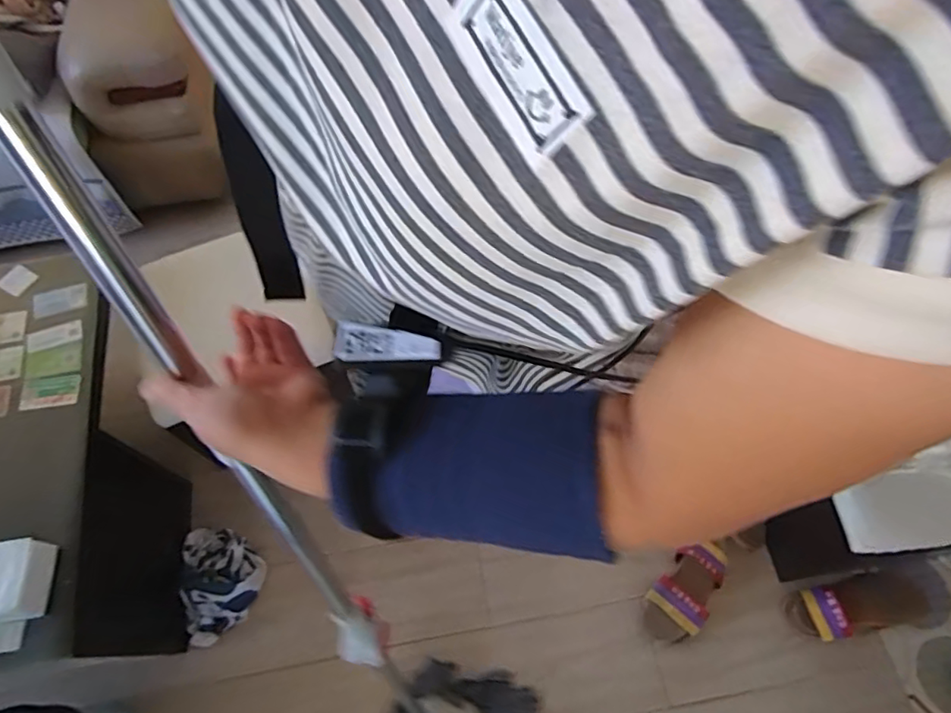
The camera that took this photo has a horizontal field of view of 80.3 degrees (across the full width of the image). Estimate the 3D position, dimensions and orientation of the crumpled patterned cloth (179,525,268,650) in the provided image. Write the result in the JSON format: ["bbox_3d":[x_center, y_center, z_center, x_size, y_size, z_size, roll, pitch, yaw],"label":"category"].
[{"bbox_3d":[-0.523,0.466,1.163,0.156,0.083,0.226,-8,64,-4],"label":"crumpled patterned cloth"}]

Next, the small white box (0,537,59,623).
[{"bbox_3d":[-0.652,0.312,0.784,0.092,0.054,0.118,-5,63,-3],"label":"small white box"}]

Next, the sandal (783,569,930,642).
[{"bbox_3d":[0.784,0.507,1.153,0.285,0.070,0.102,-11,64,-6],"label":"sandal"}]

